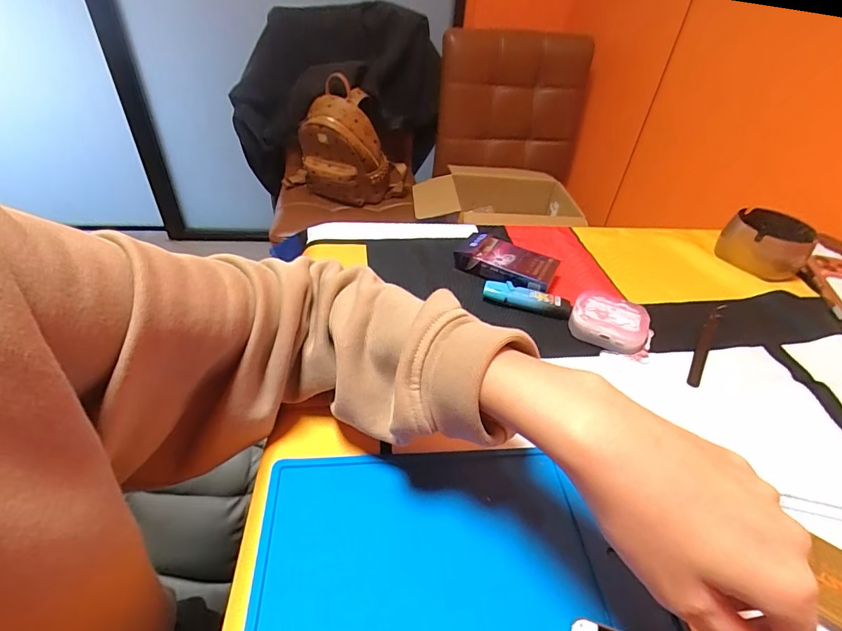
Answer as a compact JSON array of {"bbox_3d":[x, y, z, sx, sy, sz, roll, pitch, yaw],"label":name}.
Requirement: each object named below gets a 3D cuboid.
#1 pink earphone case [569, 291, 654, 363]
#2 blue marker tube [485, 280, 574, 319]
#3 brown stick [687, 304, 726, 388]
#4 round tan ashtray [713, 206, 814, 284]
[{"bbox_3d":[0.174,0.008,0.399,0.071,0.028,0.047,18,43,15],"label":"pink earphone case"},{"bbox_3d":[0.103,-0.016,0.428,0.083,0.016,0.021,14,42,10],"label":"blue marker tube"},{"bbox_3d":[0.266,0.020,0.406,0.013,0.013,0.132,28,46,24],"label":"brown stick"},{"bbox_3d":[0.403,-0.084,0.512,0.088,0.045,0.082,34,48,29],"label":"round tan ashtray"}]

